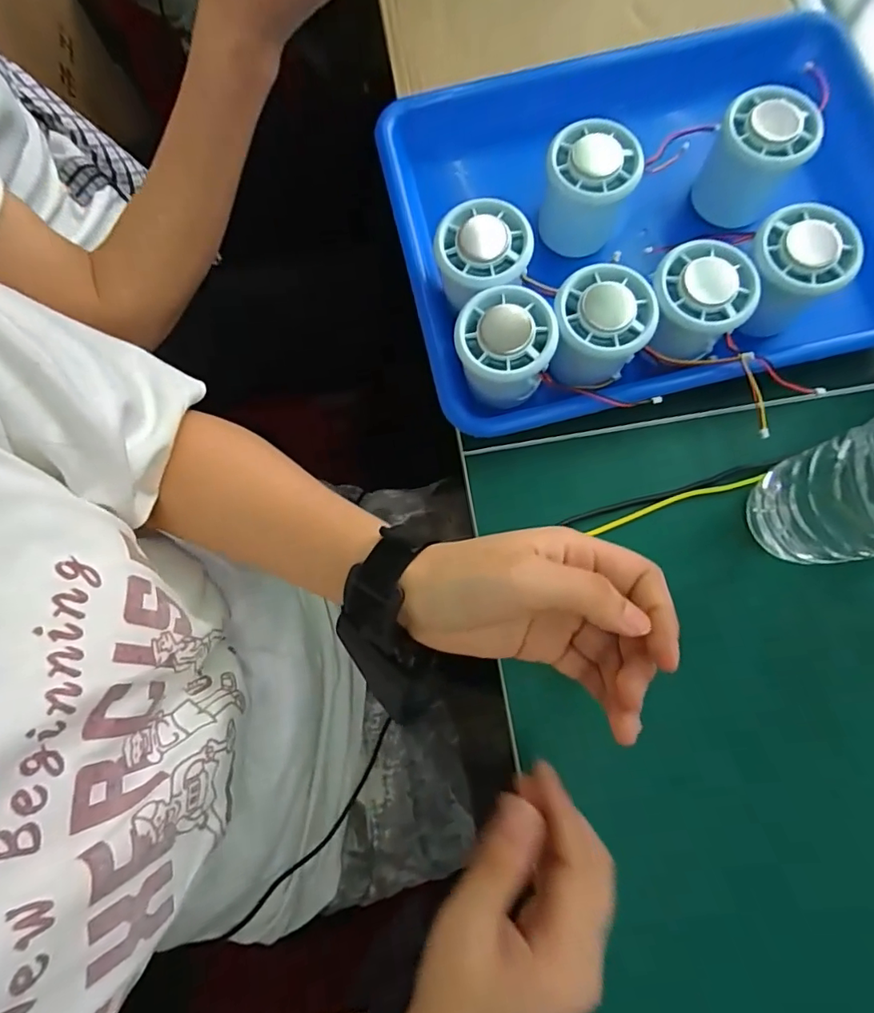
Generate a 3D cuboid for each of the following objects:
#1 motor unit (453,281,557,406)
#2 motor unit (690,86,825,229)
[{"bbox_3d":[0.039,-0.092,0.308,0.054,0.046,0.055,0,79,0],"label":"motor unit"},{"bbox_3d":[0.202,-0.223,0.340,0.053,0.068,0.046,29,80,5],"label":"motor unit"}]

